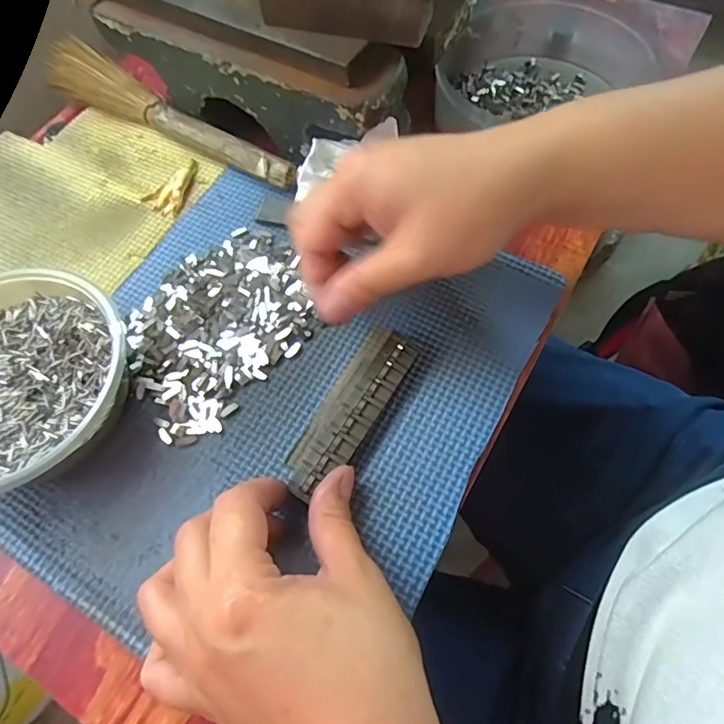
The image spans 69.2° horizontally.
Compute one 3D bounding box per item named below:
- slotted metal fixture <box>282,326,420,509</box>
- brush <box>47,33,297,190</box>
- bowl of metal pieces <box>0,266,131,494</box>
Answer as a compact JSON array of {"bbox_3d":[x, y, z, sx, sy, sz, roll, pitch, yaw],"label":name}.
[{"bbox_3d":[-0.006,0.024,0.268,0.031,0.014,0.098,28,67,16],"label":"slotted metal fixture"},{"bbox_3d":[-0.141,-0.169,0.365,0.232,0.021,0.038,34,70,18],"label":"brush"},{"bbox_3d":[-0.174,0.008,0.265,0.114,0.049,0.120,-1,64,3],"label":"bowl of metal pieces"}]

